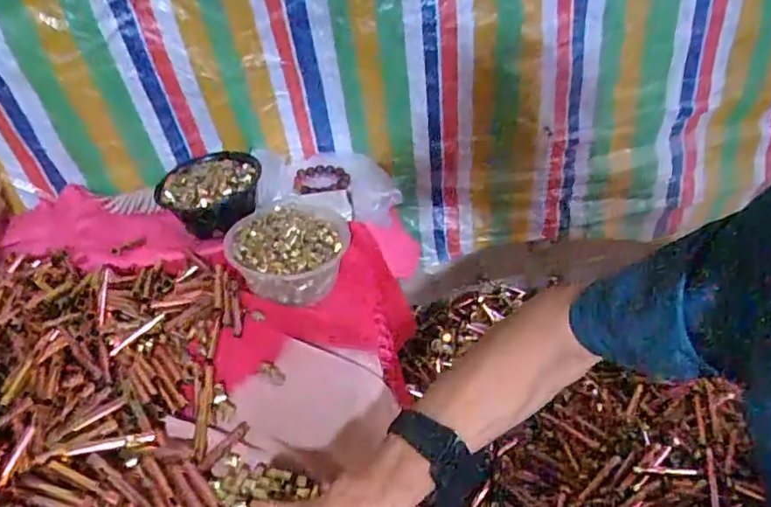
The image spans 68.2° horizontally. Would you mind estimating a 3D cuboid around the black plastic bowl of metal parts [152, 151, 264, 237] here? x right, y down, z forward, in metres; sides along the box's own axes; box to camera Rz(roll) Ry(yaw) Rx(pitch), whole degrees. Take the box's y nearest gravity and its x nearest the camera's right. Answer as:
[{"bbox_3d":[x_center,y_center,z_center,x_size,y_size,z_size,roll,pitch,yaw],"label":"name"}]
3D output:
[{"bbox_3d":[-0.275,-0.098,0.900,0.146,0.076,0.124,-5,37,4],"label":"black plastic bowl of metal parts"}]

